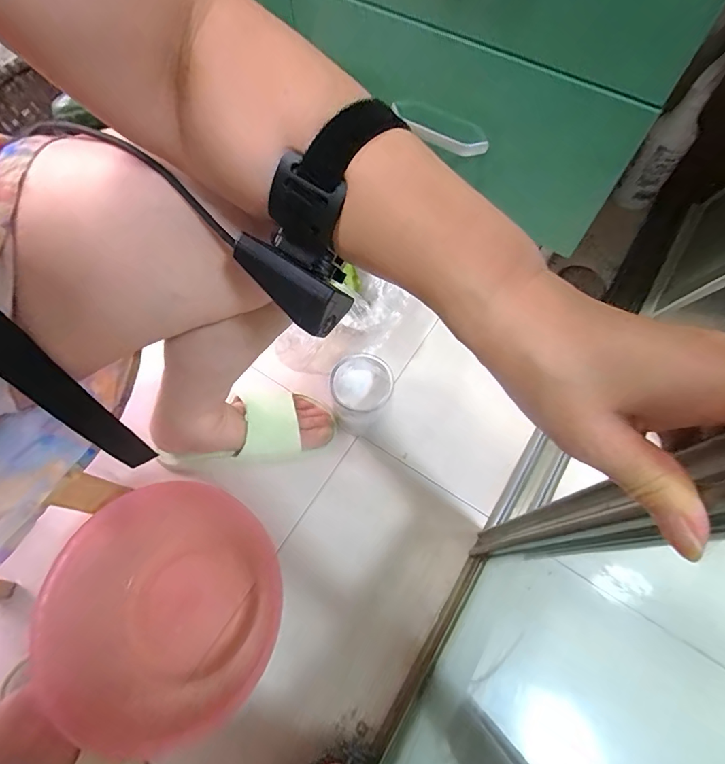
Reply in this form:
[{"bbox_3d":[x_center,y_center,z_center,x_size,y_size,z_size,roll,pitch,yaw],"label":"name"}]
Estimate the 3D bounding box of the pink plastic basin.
[{"bbox_3d":[-0.231,0.250,0.505,0.218,0.096,0.248,19,67,10],"label":"pink plastic basin"}]

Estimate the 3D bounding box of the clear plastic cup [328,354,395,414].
[{"bbox_3d":[0.000,0.012,0.604,0.077,0.088,0.075,-1,65,1],"label":"clear plastic cup"}]

